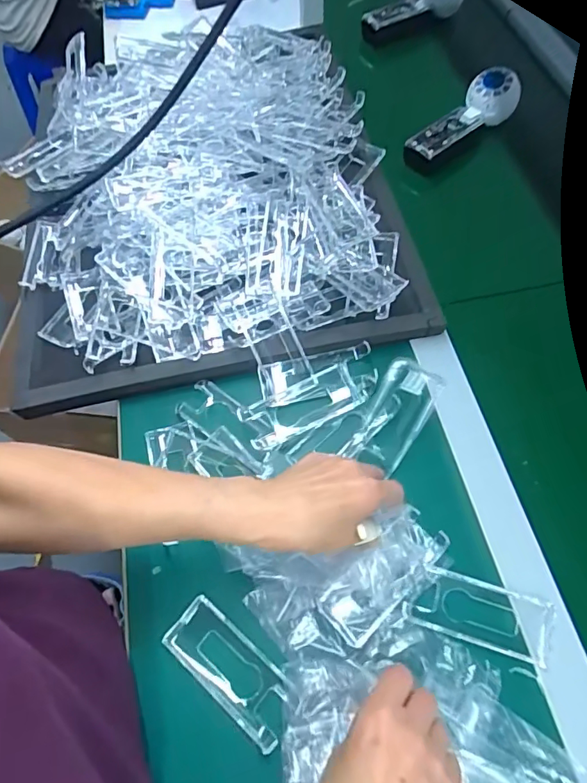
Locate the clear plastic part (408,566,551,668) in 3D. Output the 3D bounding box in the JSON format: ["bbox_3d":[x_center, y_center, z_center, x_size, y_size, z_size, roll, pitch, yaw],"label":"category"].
[{"bbox_3d":[0.140,0.167,0.367,0.100,0.006,0.044,16,64,11],"label":"clear plastic part"}]

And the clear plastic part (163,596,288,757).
[{"bbox_3d":[-0.047,0.206,0.362,0.106,0.015,0.045,37,70,20],"label":"clear plastic part"}]

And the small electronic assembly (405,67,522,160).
[{"bbox_3d":[0.208,-0.340,0.603,0.156,0.060,0.042,-34,66,-14],"label":"small electronic assembly"}]

